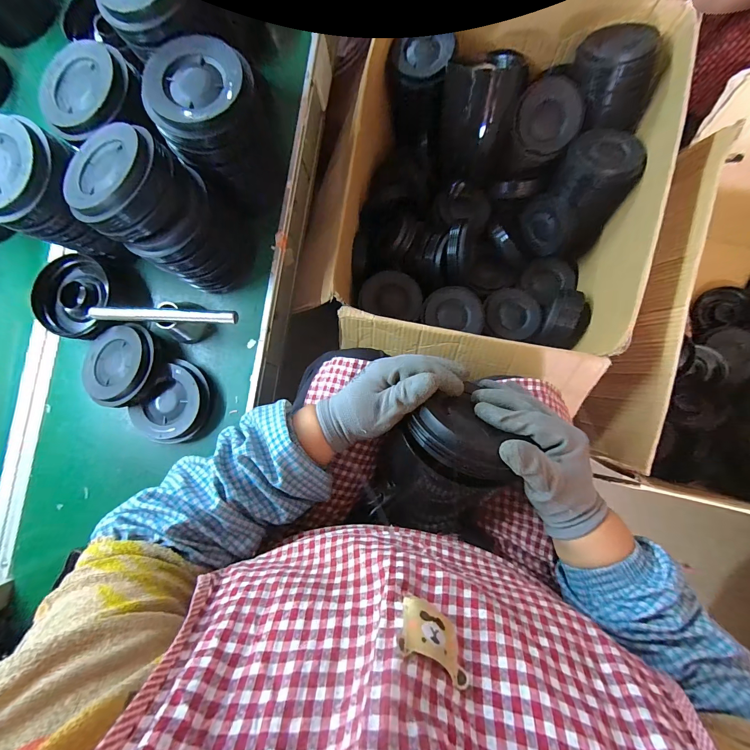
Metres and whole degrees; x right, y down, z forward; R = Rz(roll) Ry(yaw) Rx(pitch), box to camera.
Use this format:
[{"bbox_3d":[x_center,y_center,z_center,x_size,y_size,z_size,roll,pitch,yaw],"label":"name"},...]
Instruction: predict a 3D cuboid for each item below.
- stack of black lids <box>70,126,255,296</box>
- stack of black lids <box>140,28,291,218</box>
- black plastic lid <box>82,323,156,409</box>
[{"bbox_3d":[-0.269,-0.204,0.440,0.153,0.162,0.124,23,88,6],"label":"stack of black lids"},{"bbox_3d":[-0.192,-0.313,0.445,0.128,0.168,0.123,-38,84,2],"label":"stack of black lids"},{"bbox_3d":[-0.371,-0.016,0.479,0.105,0.023,0.118,1,86,5],"label":"black plastic lid"}]

